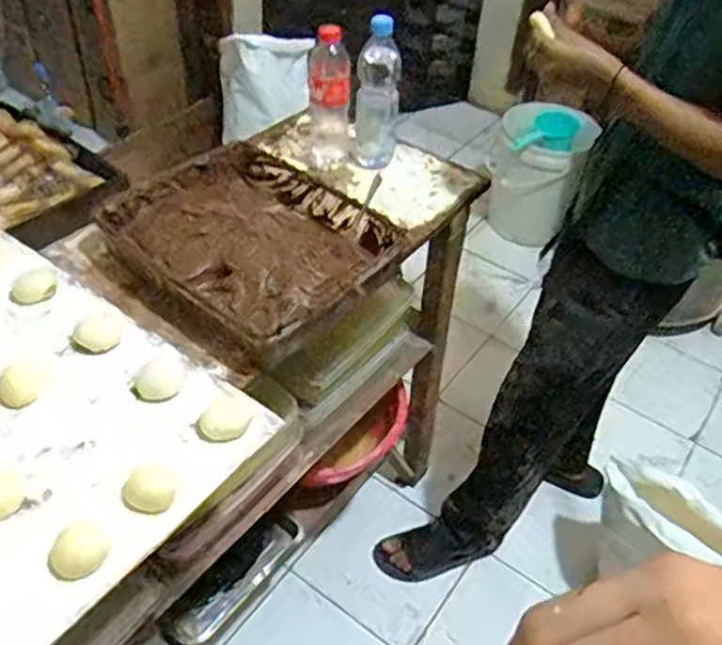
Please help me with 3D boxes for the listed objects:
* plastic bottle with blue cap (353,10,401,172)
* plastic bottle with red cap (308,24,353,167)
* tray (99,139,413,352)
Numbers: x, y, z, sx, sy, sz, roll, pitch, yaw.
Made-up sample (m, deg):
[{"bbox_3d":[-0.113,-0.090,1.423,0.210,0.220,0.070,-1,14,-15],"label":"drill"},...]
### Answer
[{"bbox_3d":[0.026,-0.349,1.099,0.068,0.230,0.068,0,44,-5],"label":"plastic bottle with blue cap"},{"bbox_3d":[-0.048,-0.371,1.128,0.068,0.212,0.078,0,44,-5],"label":"plastic bottle with red cap"},{"bbox_3d":[-0.157,-0.121,0.975,0.371,0.058,0.280,33,51,26],"label":"tray"}]

